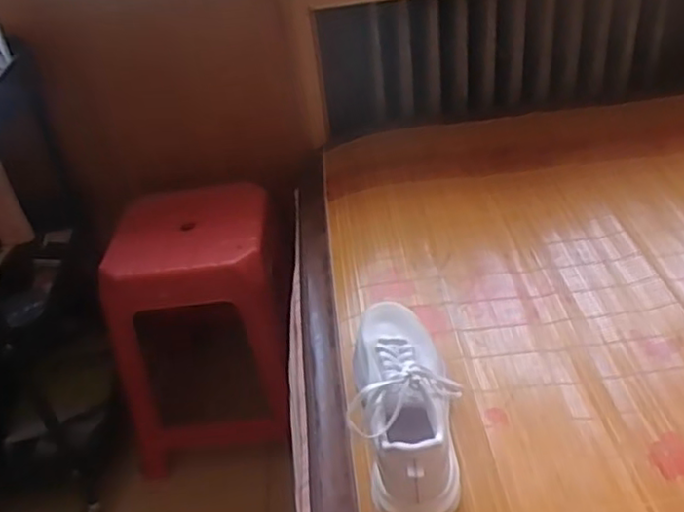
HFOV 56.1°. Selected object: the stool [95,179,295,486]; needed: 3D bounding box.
[{"bbox_3d":[-0.254,0.158,1.289,0.309,0.498,0.365,-5,36,4],"label":"stool"}]

